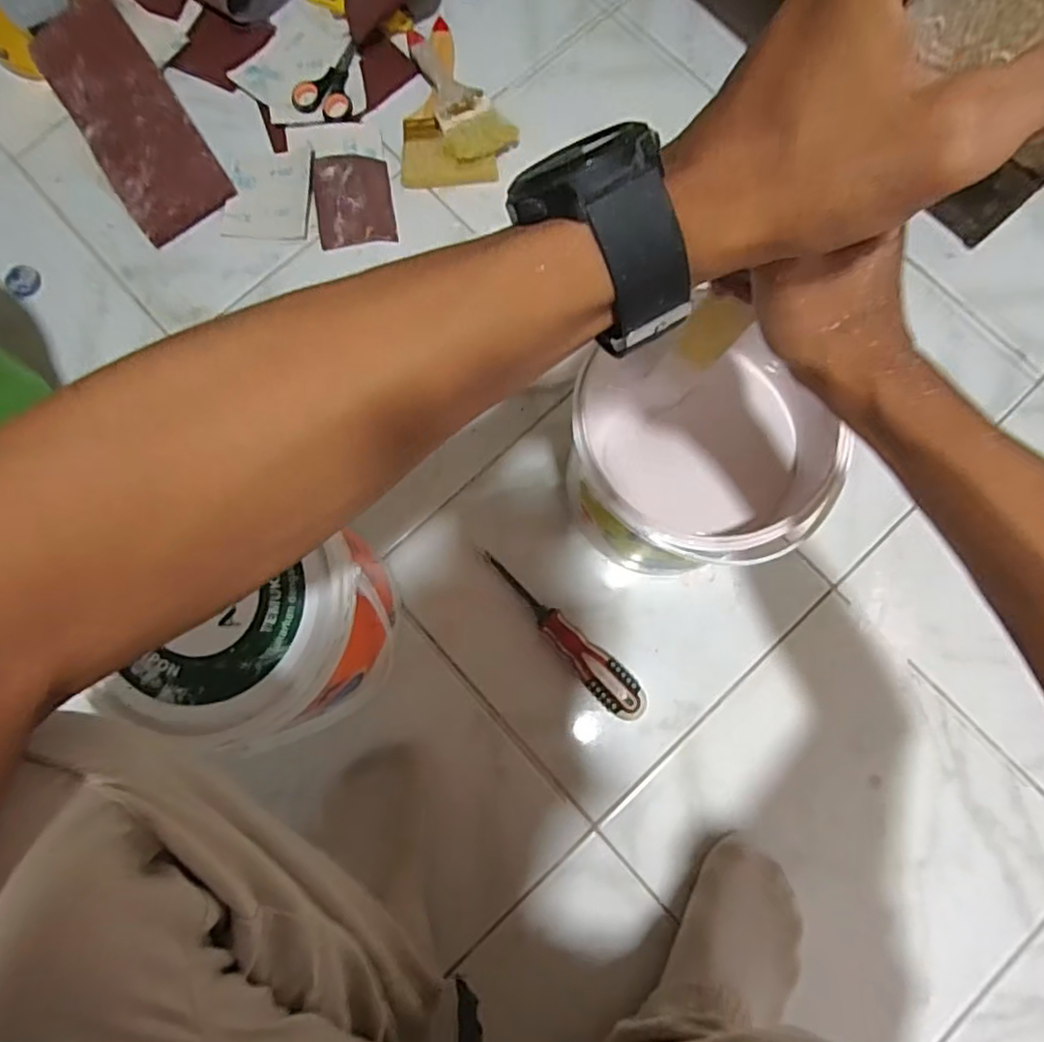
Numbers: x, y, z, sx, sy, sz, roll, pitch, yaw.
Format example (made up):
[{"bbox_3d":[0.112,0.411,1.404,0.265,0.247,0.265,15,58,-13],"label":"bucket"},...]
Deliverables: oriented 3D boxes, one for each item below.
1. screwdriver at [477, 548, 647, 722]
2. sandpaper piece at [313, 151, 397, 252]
[{"bbox_3d":[0.034,0.094,0.561,0.034,0.031,0.191,-42,81,-7],"label":"screwdriver"},{"bbox_3d":[-0.173,-0.330,0.661,0.079,0.012,0.111,-10,79,-1],"label":"sandpaper piece"}]

